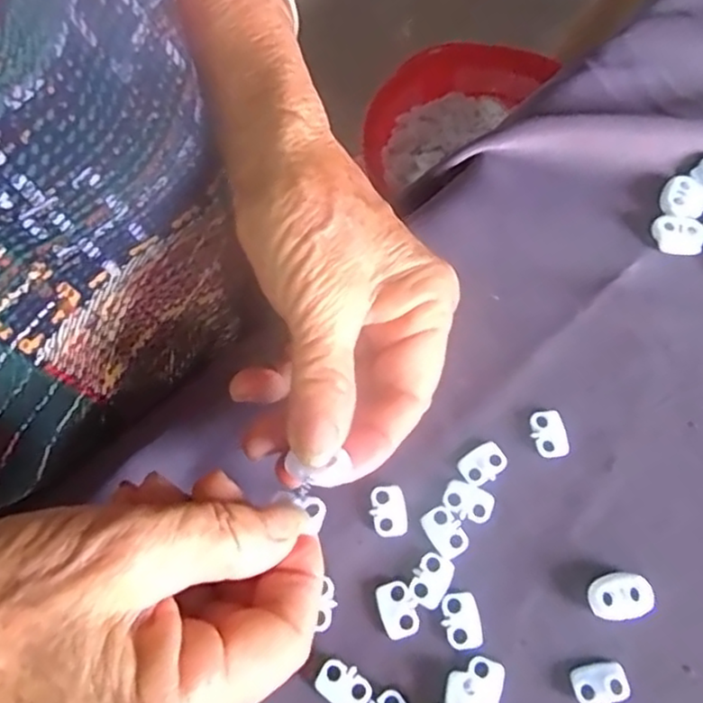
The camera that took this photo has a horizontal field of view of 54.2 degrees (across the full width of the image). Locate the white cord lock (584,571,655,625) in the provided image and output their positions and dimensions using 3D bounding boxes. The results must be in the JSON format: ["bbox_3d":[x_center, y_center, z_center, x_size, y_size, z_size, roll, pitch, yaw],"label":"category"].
[{"bbox_3d":[0.096,0.088,0.246,0.022,0.004,0.016,-9,66,-4],"label":"white cord lock"}]

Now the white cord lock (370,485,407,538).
[{"bbox_3d":[0.014,0.060,0.260,0.013,0.004,0.019,-6,66,-2],"label":"white cord lock"}]

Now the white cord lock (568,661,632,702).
[{"bbox_3d":[0.085,0.114,0.235,0.020,0.004,0.014,-6,66,-2],"label":"white cord lock"}]

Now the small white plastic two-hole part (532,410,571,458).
[{"bbox_3d":[0.079,0.032,0.273,0.013,0.004,0.019,-11,66,-5],"label":"small white plastic two-hole part"}]

